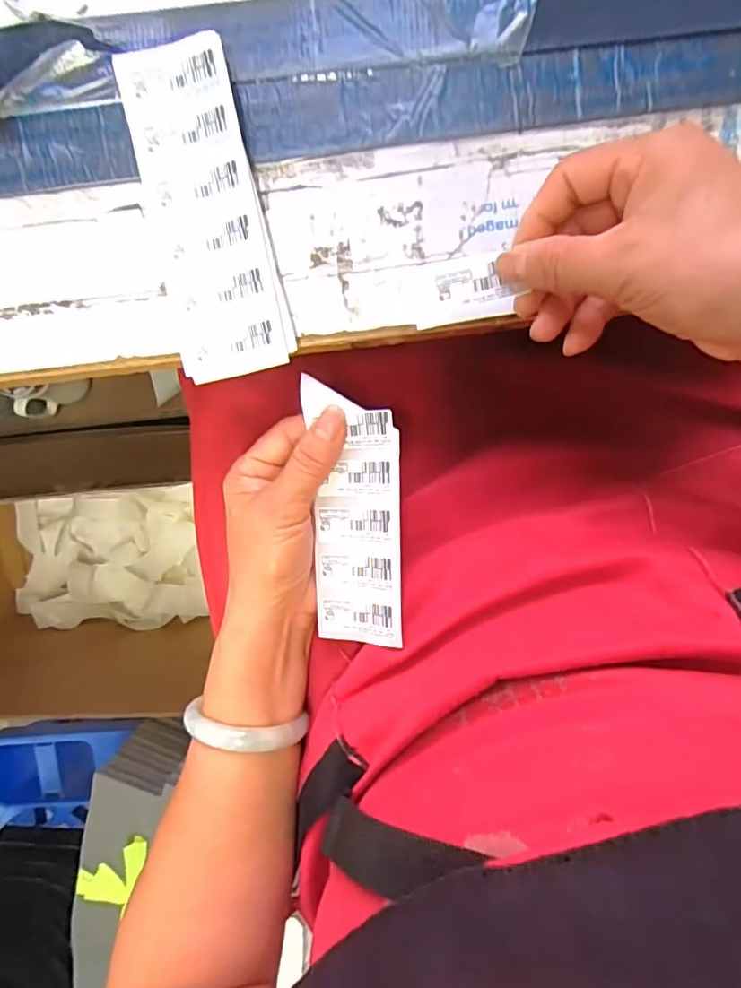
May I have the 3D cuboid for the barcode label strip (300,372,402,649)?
[{"bbox_3d":[-0.008,0.012,0.298,0.049,0.008,0.140,0,96,24],"label":"barcode label strip"}]

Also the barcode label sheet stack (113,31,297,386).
[{"bbox_3d":[-0.082,-0.138,0.282,0.058,0.016,0.156,-13,95,4],"label":"barcode label sheet stack"}]

